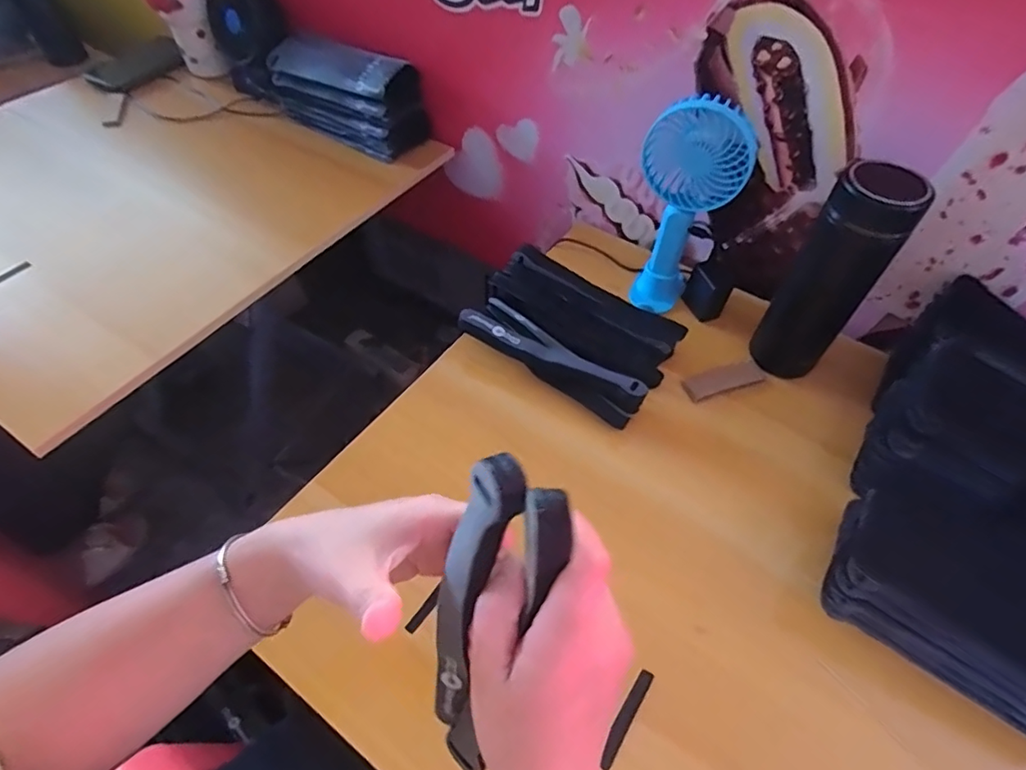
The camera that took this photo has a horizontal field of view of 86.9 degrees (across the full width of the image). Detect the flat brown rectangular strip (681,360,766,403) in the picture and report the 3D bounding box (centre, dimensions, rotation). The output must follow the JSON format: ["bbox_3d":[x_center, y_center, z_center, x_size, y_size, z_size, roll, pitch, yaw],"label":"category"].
[{"bbox_3d":[0.231,-0.005,0.587,0.094,0.006,0.026,-17,79,-13],"label":"flat brown rectangular strip"}]

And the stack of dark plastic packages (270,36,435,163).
[{"bbox_3d":[-0.240,-0.419,0.773,0.244,0.094,0.096,33,59,22],"label":"stack of dark plastic packages"}]

